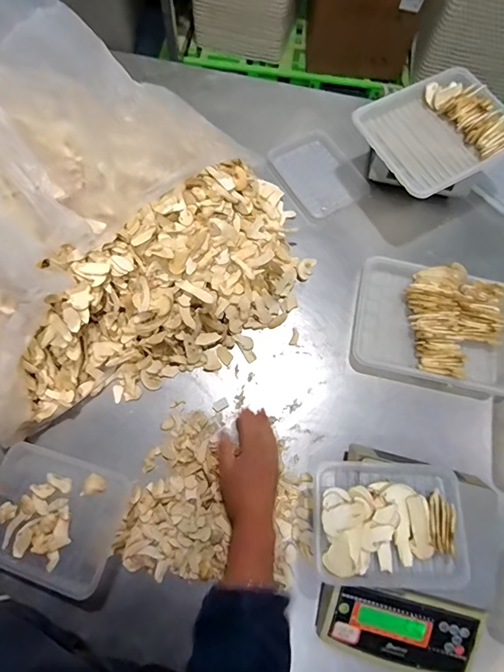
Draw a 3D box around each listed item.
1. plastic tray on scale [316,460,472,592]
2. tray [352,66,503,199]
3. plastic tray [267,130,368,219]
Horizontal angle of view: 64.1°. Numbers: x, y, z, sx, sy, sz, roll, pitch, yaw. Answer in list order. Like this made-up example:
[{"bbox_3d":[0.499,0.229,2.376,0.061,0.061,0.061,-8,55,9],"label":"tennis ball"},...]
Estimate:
[{"bbox_3d":[0.170,0.227,0.494,0.182,0.036,0.140,2,69,-1],"label":"plastic tray on scale"},{"bbox_3d":[0.332,-0.366,0.712,0.243,0.035,0.214,-28,73,-12],"label":"tray"},{"bbox_3d":[0.133,-0.324,0.798,0.141,0.017,0.187,-32,74,-13],"label":"plastic tray"}]

